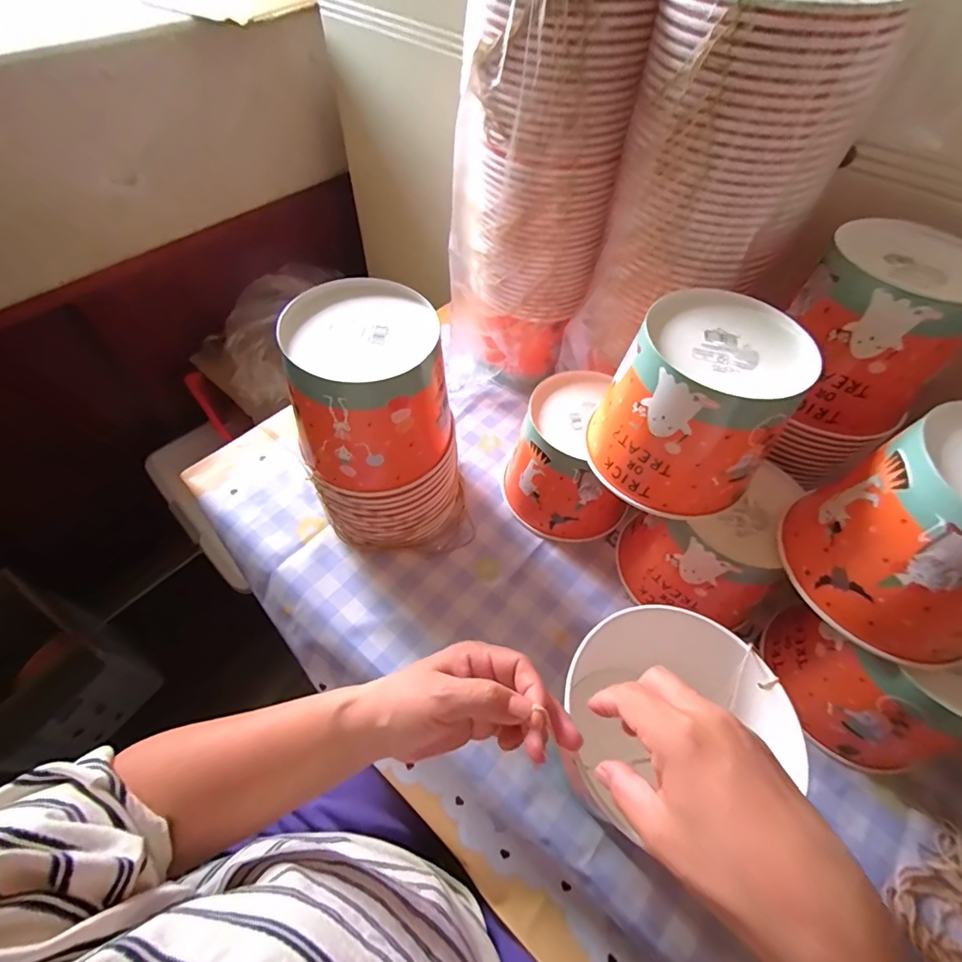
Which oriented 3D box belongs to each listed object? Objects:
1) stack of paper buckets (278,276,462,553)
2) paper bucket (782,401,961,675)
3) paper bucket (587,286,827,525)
[{"bbox_3d":[-0.095,-0.047,0.475,0.142,0.238,0.142,-6,56,-6],"label":"stack of paper buckets"},{"bbox_3d":[0.335,0.040,0.342,0.140,0.127,0.140,-19,58,-14],"label":"paper bucket"},{"bbox_3d":[0.184,-0.065,0.409,0.137,0.129,0.143,32,60,19],"label":"paper bucket"}]

